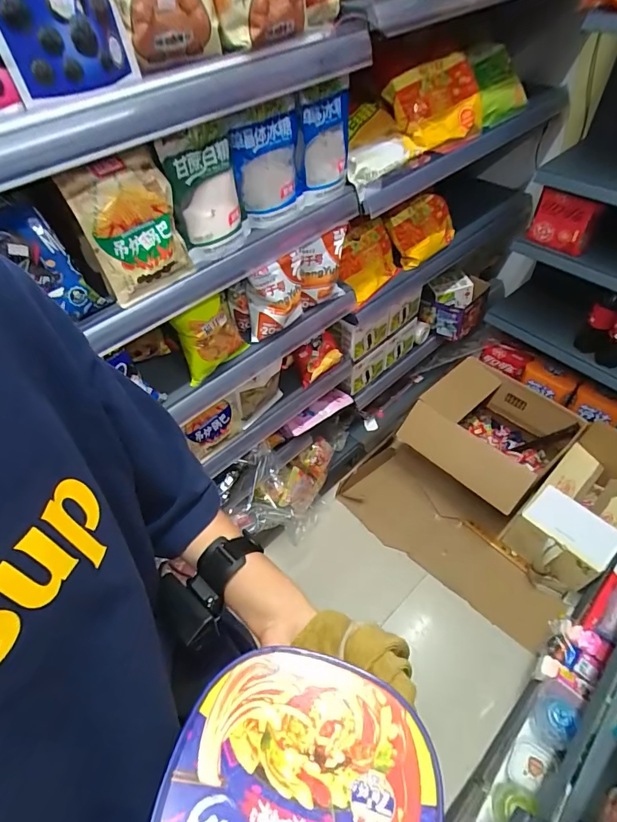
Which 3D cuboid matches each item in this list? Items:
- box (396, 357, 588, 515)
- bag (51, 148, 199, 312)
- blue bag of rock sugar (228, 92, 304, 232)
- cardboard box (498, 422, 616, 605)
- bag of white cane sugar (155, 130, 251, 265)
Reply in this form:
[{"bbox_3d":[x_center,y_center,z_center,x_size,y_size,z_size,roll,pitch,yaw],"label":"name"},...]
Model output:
[{"bbox_3d":[0.604,0.079,1.465,0.407,0.281,0.416,-35,57,-22],"label":"box"},{"bbox_3d":[-0.251,-0.261,0.624,0.049,0.180,0.131,36,61,28],"label":"bag"},{"bbox_3d":[-0.067,-0.415,0.735,0.118,0.174,0.043,-39,58,-24],"label":"blue bag of rock sugar"},{"bbox_3d":[0.850,0.304,1.346,0.486,0.267,0.248,-37,58,-24],"label":"cardboard box"},{"bbox_3d":[-0.154,-0.337,0.679,0.123,0.180,0.036,-32,51,-20],"label":"bag of white cane sugar"}]

